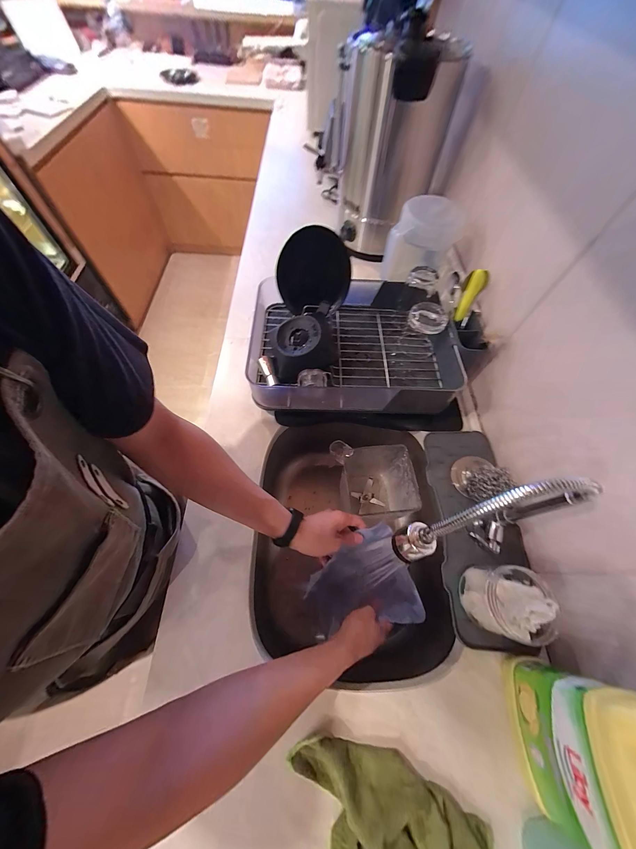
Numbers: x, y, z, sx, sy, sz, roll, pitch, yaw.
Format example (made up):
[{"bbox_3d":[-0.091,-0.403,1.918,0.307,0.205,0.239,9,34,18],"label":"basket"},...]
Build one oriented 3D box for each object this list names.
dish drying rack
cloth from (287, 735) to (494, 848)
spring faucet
[{"bbox_3d":[0.107,-0.174,0.626,0.480,0.107,0.317,3,61,-1],"label":"dish drying rack"},{"bbox_3d":[0.083,0.474,0.326,0.233,0.027,0.120,9,61,2],"label":"cloth"},{"bbox_3d":[0.217,0.133,0.360,0.199,0.209,0.053,-8,62,-7],"label":"spring faucet"}]

